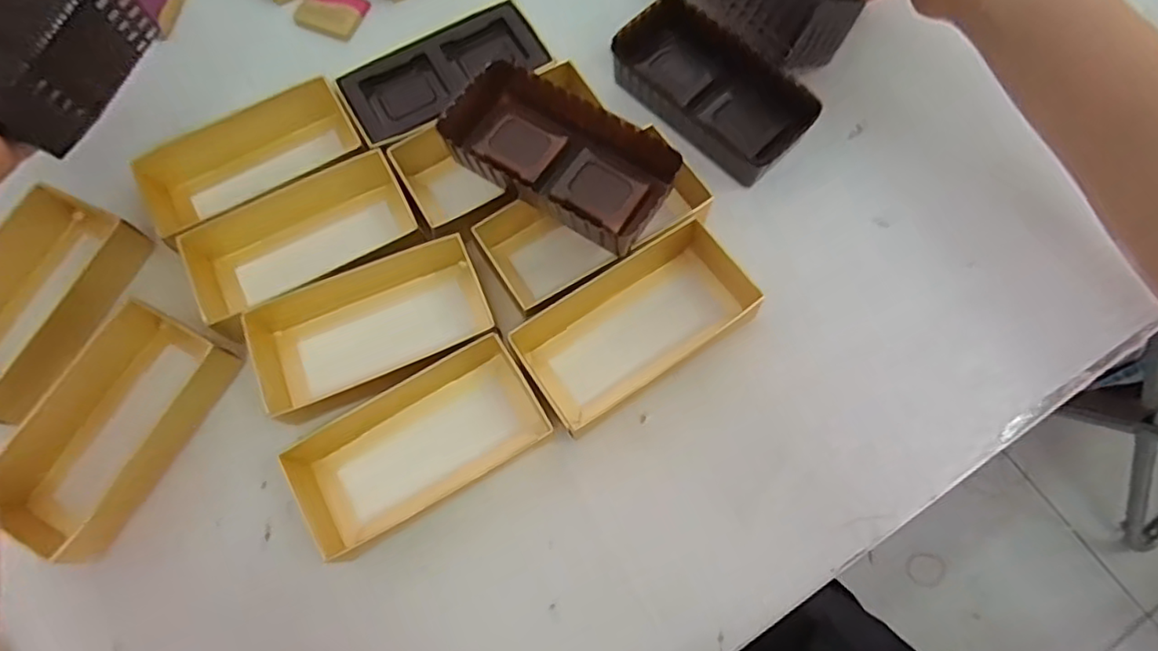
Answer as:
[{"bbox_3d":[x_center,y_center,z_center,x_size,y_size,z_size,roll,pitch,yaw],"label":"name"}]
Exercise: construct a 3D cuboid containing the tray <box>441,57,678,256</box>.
[{"bbox_3d":[-0.010,-0.086,0.315,0.111,0.022,0.054,29,75,11],"label":"tray"}]

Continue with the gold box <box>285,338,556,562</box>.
[{"bbox_3d":[-0.079,0.058,0.310,0.119,0.031,0.061,-31,75,-9],"label":"gold box"}]

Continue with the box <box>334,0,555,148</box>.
[{"bbox_3d":[-0.076,-0.140,0.364,0.111,0.032,0.050,-28,74,-8],"label":"box"}]

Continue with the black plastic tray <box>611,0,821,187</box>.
[{"bbox_3d":[0.075,-0.135,0.361,0.055,0.032,0.114,-43,77,-12],"label":"black plastic tray"}]

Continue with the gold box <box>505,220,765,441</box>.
[{"bbox_3d":[0.026,-0.003,0.320,0.112,0.028,0.066,-32,75,-9],"label":"gold box"}]

